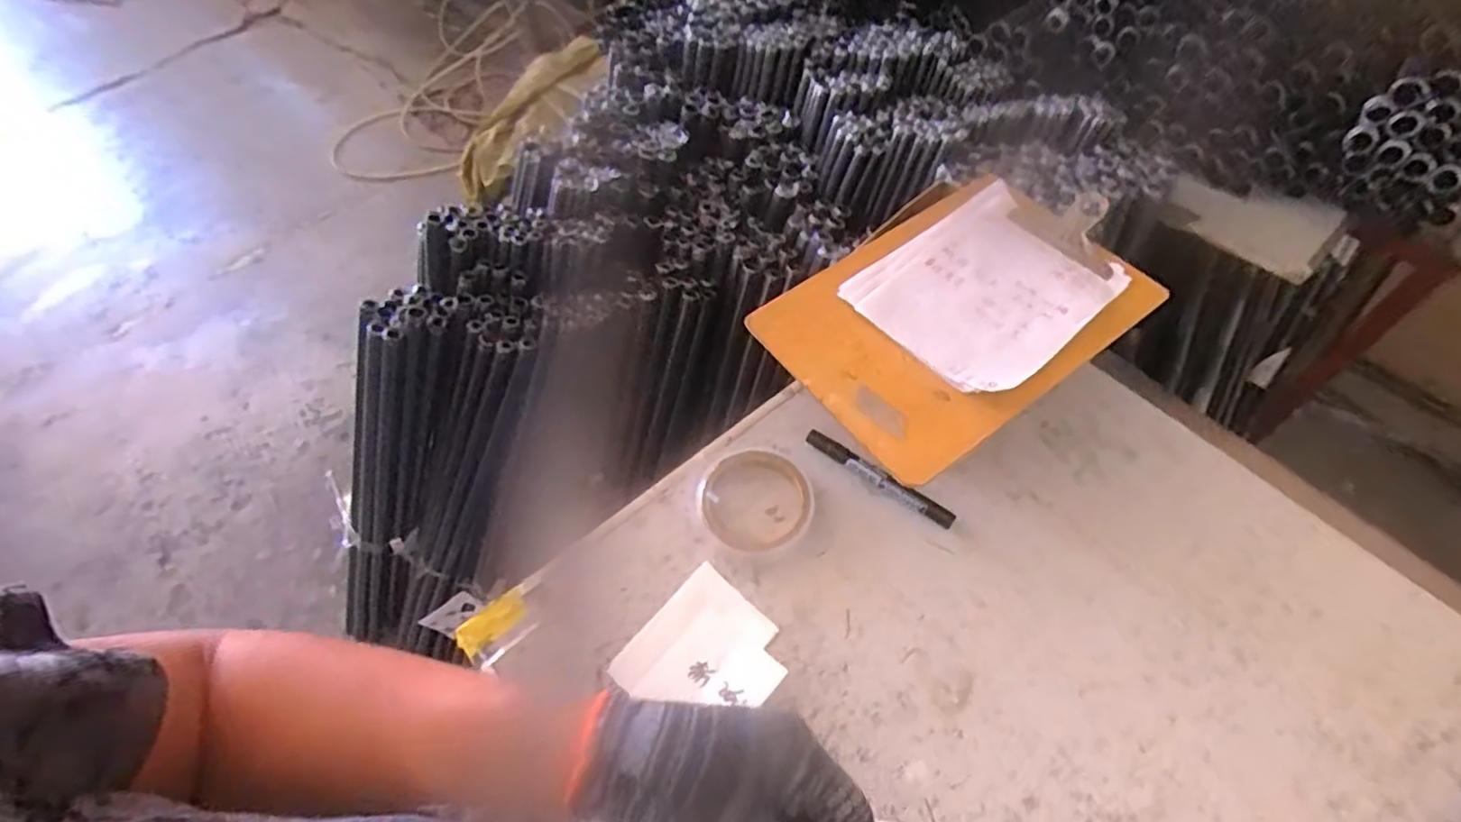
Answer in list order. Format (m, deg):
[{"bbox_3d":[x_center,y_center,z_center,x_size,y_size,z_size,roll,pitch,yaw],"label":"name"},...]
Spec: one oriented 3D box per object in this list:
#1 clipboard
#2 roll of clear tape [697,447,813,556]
[{"bbox_3d":[0.178,-0.083,0.535,0.275,0.033,0.191,-32,56,-19],"label":"clipboard"},{"bbox_3d":[0.022,0.075,0.564,0.091,0.020,0.088,-3,52,3],"label":"roll of clear tape"}]

